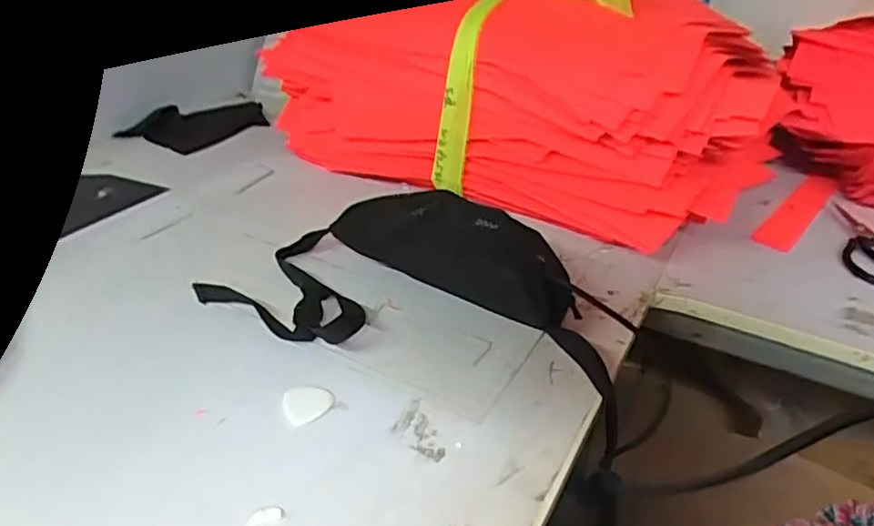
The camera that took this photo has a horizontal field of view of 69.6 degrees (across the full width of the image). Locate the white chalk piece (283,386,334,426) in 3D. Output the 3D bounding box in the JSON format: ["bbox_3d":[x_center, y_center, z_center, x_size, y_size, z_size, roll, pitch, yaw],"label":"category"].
[{"bbox_3d":[-0.108,0.119,0.532,0.040,0.008,0.037,0,31,0],"label":"white chalk piece"}]

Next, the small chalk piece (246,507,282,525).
[{"bbox_3d":[-0.122,0.178,0.439,0.025,0.007,0.011,-18,33,-5],"label":"small chalk piece"}]

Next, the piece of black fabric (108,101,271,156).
[{"bbox_3d":[-0.391,-0.222,1.032,0.225,0.069,0.050,-19,35,-29],"label":"piece of black fabric"}]

